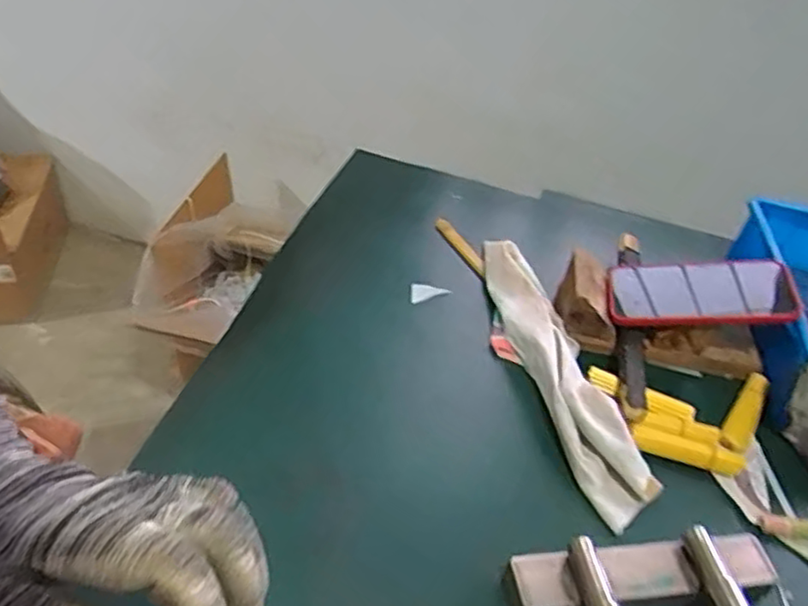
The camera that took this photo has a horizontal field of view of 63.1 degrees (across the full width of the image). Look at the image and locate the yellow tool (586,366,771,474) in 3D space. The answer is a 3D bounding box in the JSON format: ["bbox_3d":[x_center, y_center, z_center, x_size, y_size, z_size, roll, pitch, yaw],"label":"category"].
[{"bbox_3d":[0.261,0.109,0.603,0.170,0.033,0.106,4,41,-4],"label":"yellow tool"}]

